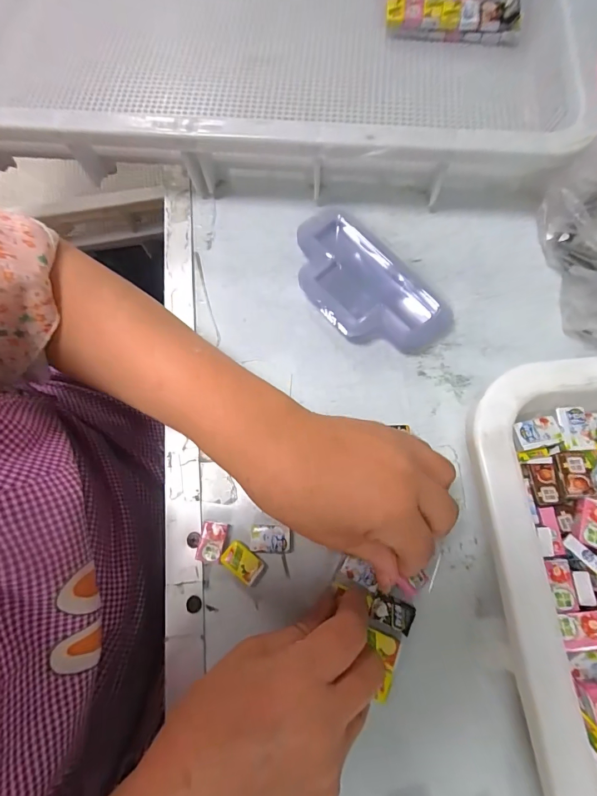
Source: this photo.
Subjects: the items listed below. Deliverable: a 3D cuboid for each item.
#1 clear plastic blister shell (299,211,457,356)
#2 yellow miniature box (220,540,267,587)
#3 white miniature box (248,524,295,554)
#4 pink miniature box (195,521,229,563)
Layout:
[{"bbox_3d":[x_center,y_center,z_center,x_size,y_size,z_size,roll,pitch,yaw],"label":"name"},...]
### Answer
[{"bbox_3d":[0.048,-0.089,0.314,0.072,0.023,0.140,-36,74,-10],"label":"clear plastic blister shell"},{"bbox_3d":[-0.035,0.108,0.258,0.029,0.006,0.016,35,76,12],"label":"yellow miniature box"},{"bbox_3d":[-0.017,0.093,0.261,0.028,0.005,0.017,3,72,2],"label":"white miniature box"},{"bbox_3d":[-0.057,0.095,0.262,0.016,0.008,0.024,8,72,4],"label":"pink miniature box"}]

